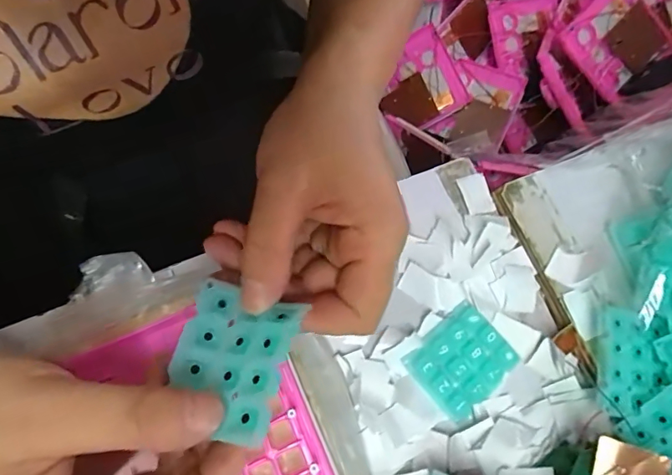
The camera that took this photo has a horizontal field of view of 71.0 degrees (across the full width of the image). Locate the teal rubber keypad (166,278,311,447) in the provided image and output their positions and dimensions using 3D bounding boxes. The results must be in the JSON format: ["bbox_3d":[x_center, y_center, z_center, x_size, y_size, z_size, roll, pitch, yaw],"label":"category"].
[{"bbox_3d":[-0.042,0.046,0.186,0.050,0.006,0.052,8,61,25],"label":"teal rubber keypad"}]

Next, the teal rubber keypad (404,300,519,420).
[{"bbox_3d":[0.075,0.074,0.282,0.057,0.013,0.049,-37,77,-13],"label":"teal rubber keypad"}]

